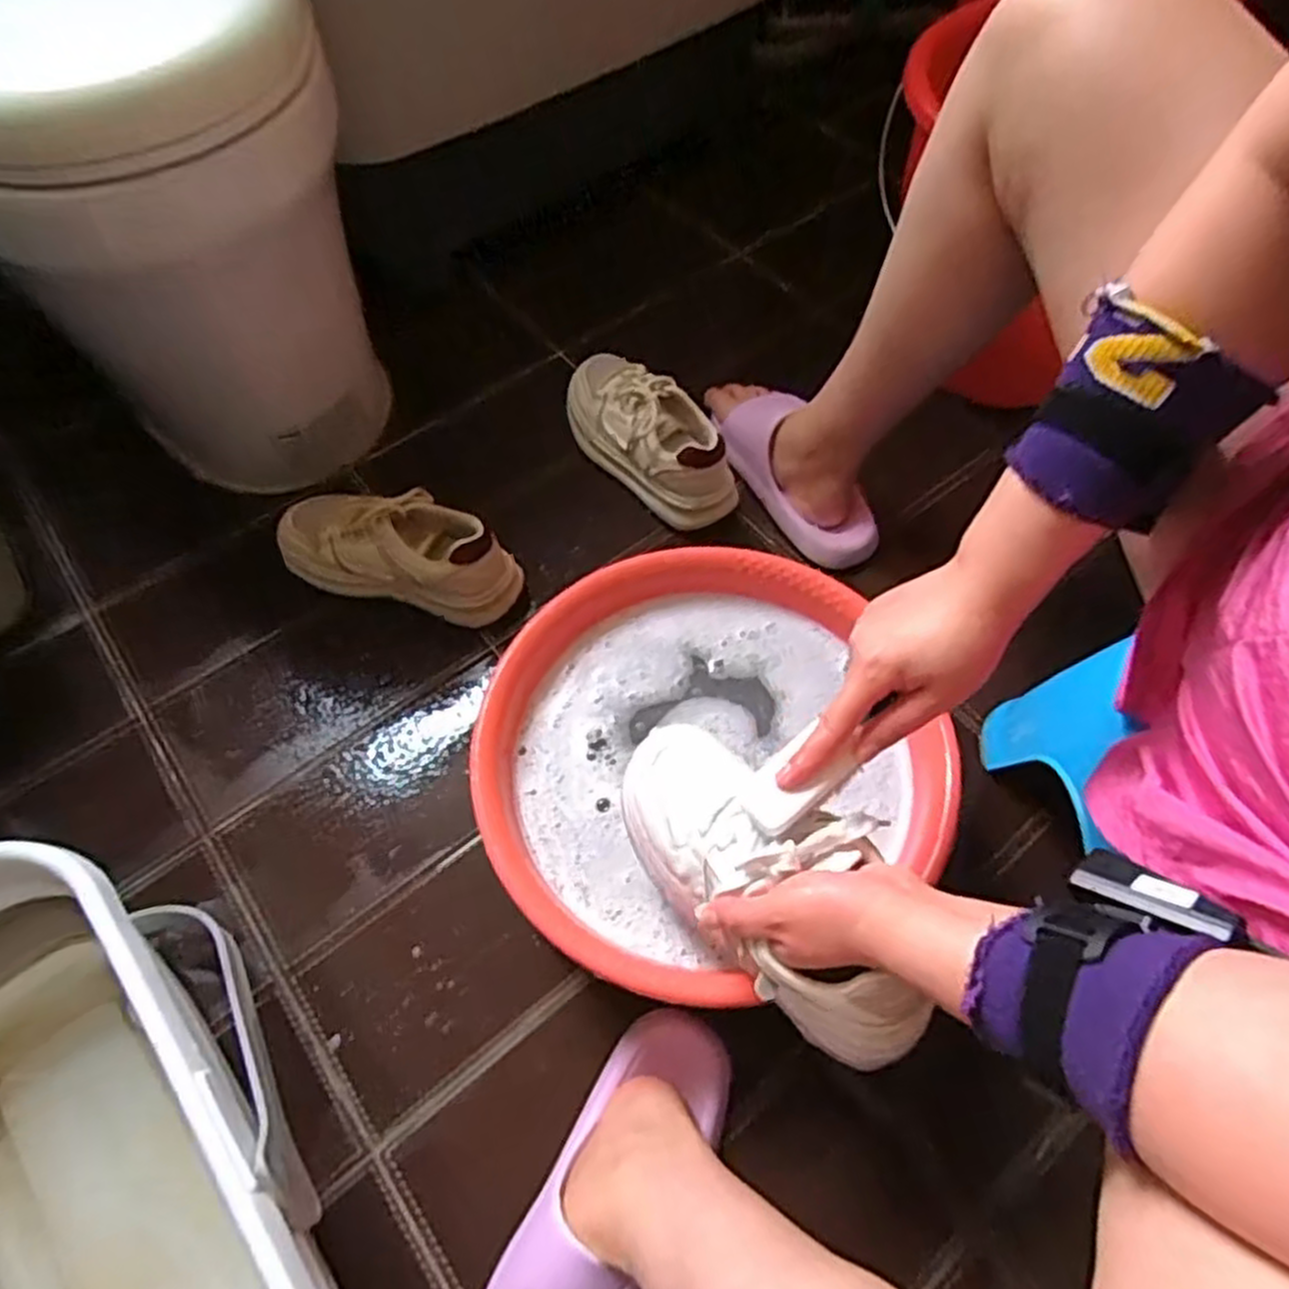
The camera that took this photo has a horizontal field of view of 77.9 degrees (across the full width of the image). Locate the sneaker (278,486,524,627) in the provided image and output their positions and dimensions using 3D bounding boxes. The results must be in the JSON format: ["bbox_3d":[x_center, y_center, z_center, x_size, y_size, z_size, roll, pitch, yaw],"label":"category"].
[{"bbox_3d":[-0.241,-0.096,0.775,0.244,0.097,0.088,16,63,10],"label":"sneaker"}]

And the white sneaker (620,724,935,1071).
[{"bbox_3d":[0.076,0.140,0.494,0.100,0.102,0.235,-34,59,-16],"label":"white sneaker"}]

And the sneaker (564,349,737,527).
[{"bbox_3d":[0.003,-0.229,0.845,0.091,0.089,0.240,-42,68,-19],"label":"sneaker"}]

